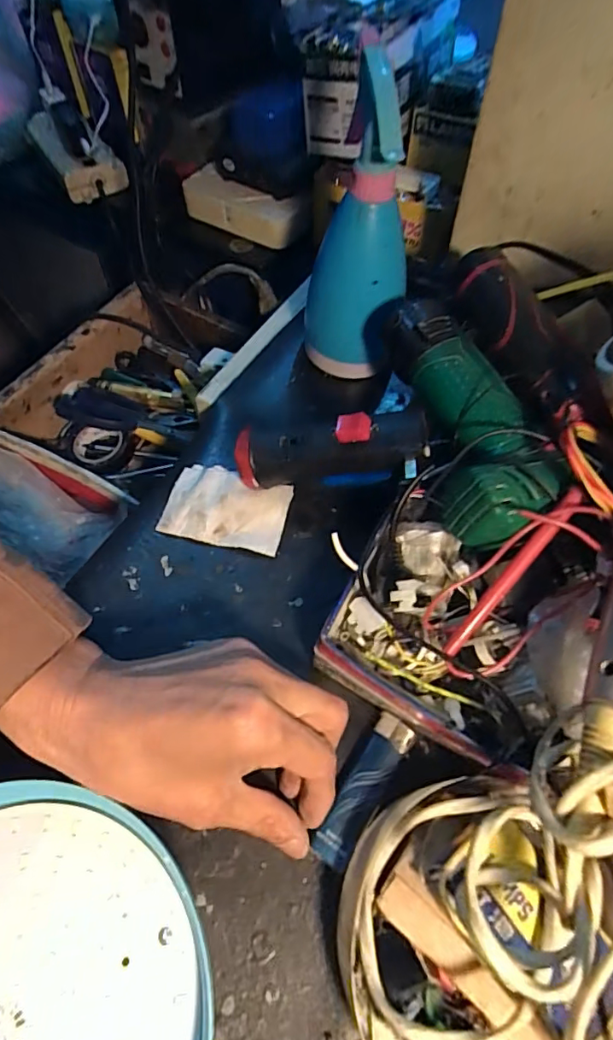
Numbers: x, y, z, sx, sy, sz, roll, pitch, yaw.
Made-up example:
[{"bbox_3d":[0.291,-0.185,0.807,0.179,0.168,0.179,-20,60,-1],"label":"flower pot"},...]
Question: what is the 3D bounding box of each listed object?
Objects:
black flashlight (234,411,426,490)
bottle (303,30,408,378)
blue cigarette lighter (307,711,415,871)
[{"bbox_3d":[0.016,-0.048,0.354,0.127,0.043,0.035,-6,57,22],"label":"black flashlight"},{"bbox_3d":[0.038,-0.211,0.387,0.077,0.197,0.094,4,59,2],"label":"bottle"},{"bbox_3d":[0.030,0.147,0.285,0.023,0.011,0.080,31,64,17],"label":"blue cigarette lighter"}]

